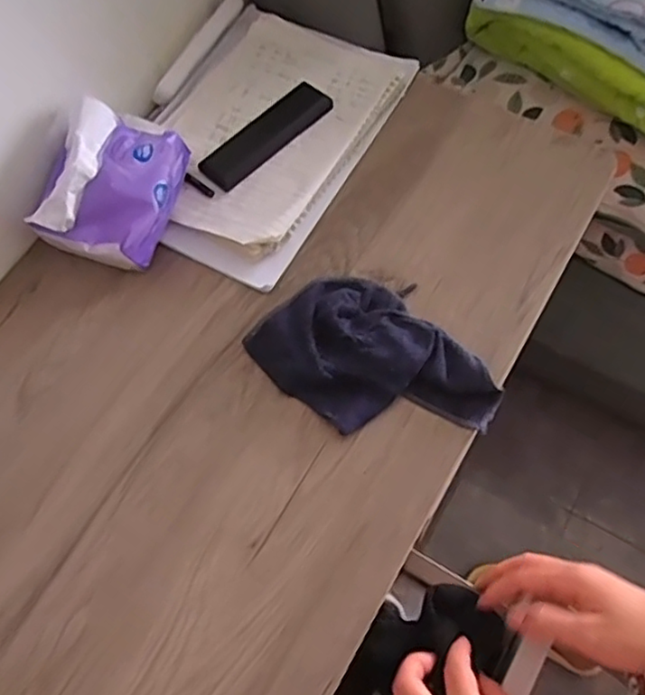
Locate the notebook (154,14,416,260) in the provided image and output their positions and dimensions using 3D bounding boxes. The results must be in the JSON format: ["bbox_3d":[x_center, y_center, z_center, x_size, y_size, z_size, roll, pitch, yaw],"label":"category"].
[{"bbox_3d":[-0.056,-0.220,0.628,0.182,0.021,0.257,29,71,17],"label":"notebook"}]

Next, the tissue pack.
[{"bbox_3d":[-0.186,-0.145,0.558,0.102,0.085,0.136,18,68,12],"label":"tissue pack"}]

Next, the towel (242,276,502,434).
[{"bbox_3d":[0.038,0.014,0.517,0.137,0.026,0.173,-34,67,-10],"label":"towel"}]

